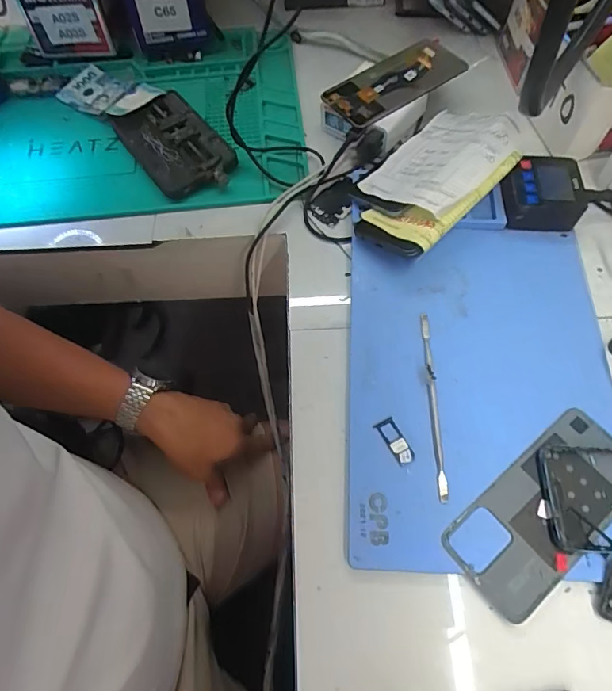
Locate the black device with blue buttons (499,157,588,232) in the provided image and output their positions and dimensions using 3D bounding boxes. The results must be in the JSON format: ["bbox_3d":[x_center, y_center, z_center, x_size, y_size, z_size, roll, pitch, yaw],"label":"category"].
[{"bbox_3d":[0.231,-0.152,0.457,0.081,0.034,0.068,1,64,2],"label":"black device with blue buttons"}]

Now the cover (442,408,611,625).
[{"bbox_3d":[0.182,0.120,0.346,0.161,0.010,0.075,-37,68,-15],"label":"cover"}]

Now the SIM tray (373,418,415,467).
[{"bbox_3d":[0.072,0.076,0.366,0.016,0.004,0.038,-29,66,-12],"label":"SIM tray"}]

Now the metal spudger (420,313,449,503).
[{"bbox_3d":[0.105,0.043,0.377,0.007,0.007,0.160,0,64,2],"label":"metal spudger"}]

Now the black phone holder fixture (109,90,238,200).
[{"bbox_3d":[-0.146,-0.226,0.516,0.088,0.018,0.157,-33,67,-14],"label":"black phone holder fixture"}]

